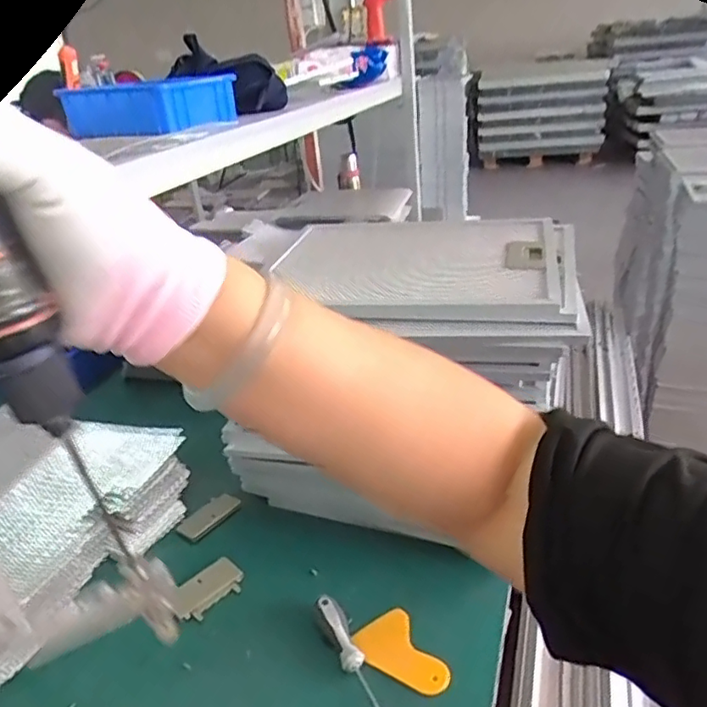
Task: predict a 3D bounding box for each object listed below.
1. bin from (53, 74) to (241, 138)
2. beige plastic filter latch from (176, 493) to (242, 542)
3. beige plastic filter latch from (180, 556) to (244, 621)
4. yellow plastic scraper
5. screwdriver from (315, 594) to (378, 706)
[{"bbox_3d":[-0.329,-0.400,0.953,0.235,0.069,0.152,7,30,24],"label":"bin"},{"bbox_3d":[-0.198,0.222,0.809,0.045,0.004,0.089,16,35,36],"label":"beige plastic filter latch"},{"bbox_3d":[-0.169,0.277,0.694,0.048,0.006,0.086,38,39,24],"label":"beige plastic filter latch"},{"bbox_3d":[0.051,0.307,0.599,0.066,0.010,0.097,-20,34,-31],"label":"yellow plastic scraper"},{"bbox_3d":[0.001,0.310,0.595,0.030,0.025,0.143,-19,48,-23],"label":"screwdriver"}]

